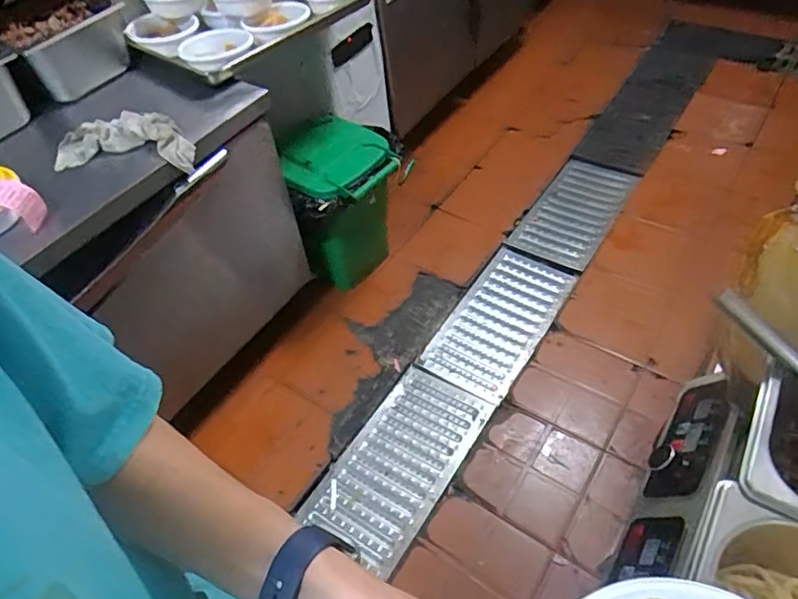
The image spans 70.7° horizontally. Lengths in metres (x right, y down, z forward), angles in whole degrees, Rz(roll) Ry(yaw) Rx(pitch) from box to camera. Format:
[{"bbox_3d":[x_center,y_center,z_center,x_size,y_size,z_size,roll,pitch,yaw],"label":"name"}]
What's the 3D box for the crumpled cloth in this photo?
[{"bbox_3d":[-0.554,-0.321,1.145,0.270,0.030,0.113,1,86,3],"label":"crumpled cloth"}]

